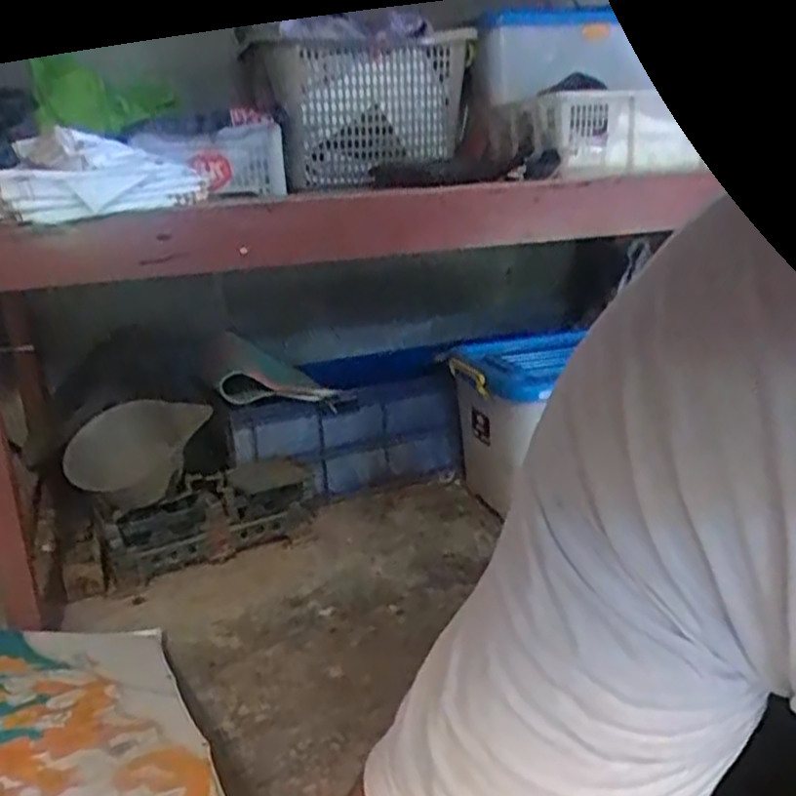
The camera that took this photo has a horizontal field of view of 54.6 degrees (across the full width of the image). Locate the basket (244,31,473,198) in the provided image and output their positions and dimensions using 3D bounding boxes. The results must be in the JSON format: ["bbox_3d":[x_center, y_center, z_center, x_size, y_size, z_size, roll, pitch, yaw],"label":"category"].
[{"bbox_3d":[-0.085,-0.646,1.741,0.423,0.302,0.255,-10,18,-23],"label":"basket"}]

